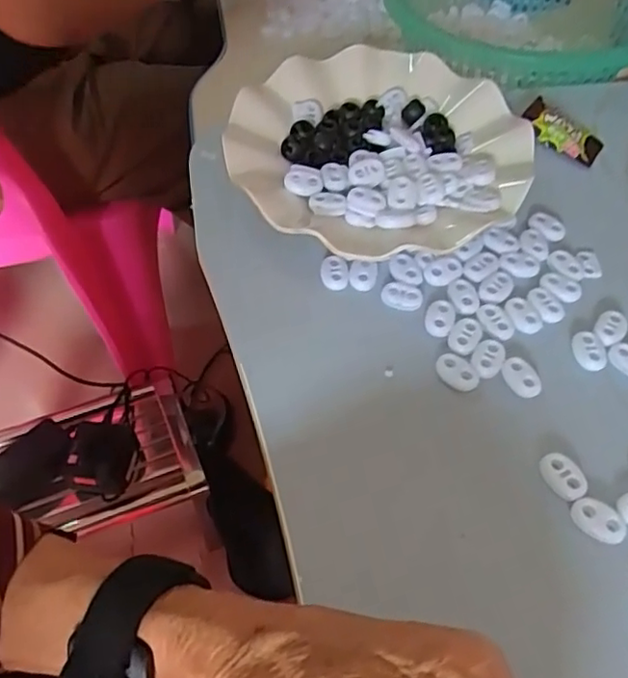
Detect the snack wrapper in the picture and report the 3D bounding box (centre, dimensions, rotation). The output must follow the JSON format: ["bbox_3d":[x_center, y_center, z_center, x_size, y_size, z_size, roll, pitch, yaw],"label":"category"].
[{"bbox_3d":[0.159,-0.132,0.403,0.054,0.012,0.027,35,53,-1],"label":"snack wrapper"}]

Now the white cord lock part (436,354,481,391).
[{"bbox_3d":[0.069,0.015,0.302,0.015,0.005,0.021,-32,58,-23],"label":"white cord lock part"}]

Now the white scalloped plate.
[{"bbox_3d":[0.040,-0.116,0.386,0.173,0.050,0.173,-5,52,-4],"label":"white scalloped plate"}]

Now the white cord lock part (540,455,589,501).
[{"bbox_3d":[0.109,0.059,0.273,0.015,0.005,0.021,-26,56,-19],"label":"white cord lock part"}]

